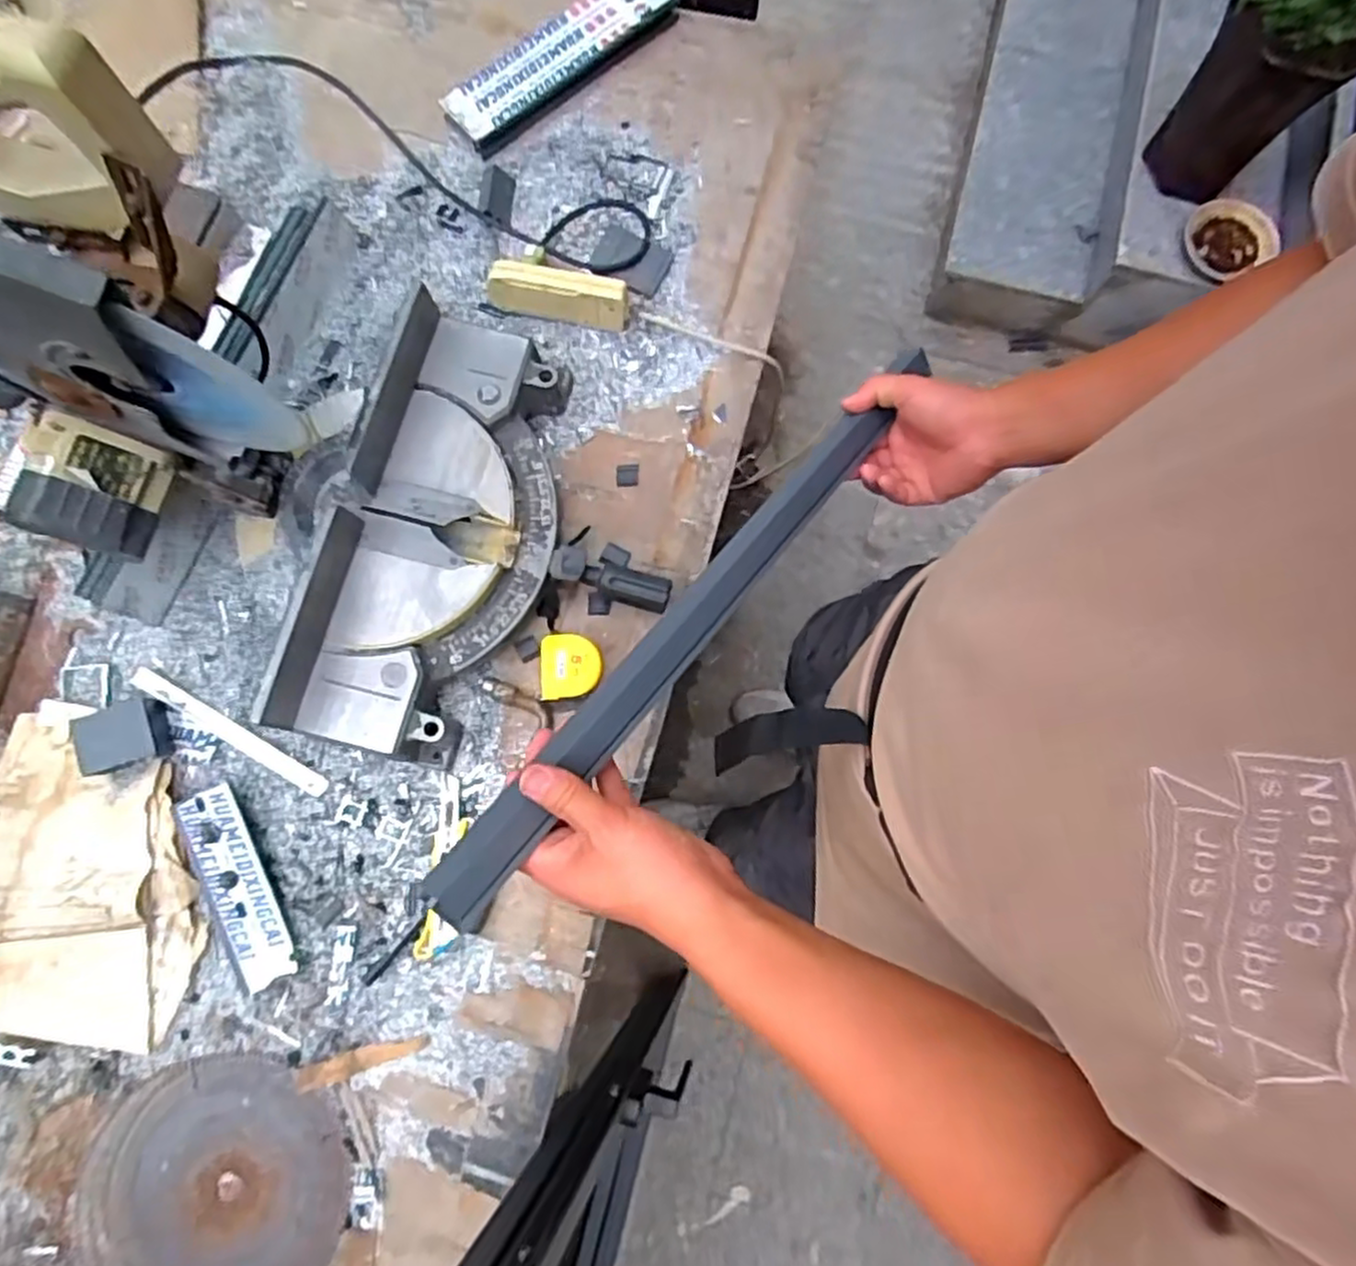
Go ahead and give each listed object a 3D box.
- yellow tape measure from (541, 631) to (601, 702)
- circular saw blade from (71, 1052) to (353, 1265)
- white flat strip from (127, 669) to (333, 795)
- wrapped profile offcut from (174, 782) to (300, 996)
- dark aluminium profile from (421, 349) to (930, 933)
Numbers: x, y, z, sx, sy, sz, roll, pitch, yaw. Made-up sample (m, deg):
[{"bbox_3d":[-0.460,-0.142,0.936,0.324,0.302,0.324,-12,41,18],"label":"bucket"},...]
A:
[{"bbox_3d":[-0.115,0.037,0.797,0.062,0.034,0.068,0,80,-1],"label":"yellow tape measure"},{"bbox_3d":[-0.457,0.552,0.730,0.261,0.011,0.232,-4,78,1],"label":"circular saw blade"},{"bbox_3d":[-0.485,0.107,0.798,0.240,0.004,0.027,30,85,2],"label":"white flat strip"},{"bbox_3d":[-0.456,0.261,0.762,0.057,0.025,0.205,-23,81,-5],"label":"wrapped profile offcut"},{"bbox_3d":[0.045,-0.052,0.569,0.038,0.021,0.621,38,61,6],"label":"dark aluminium profile"}]

